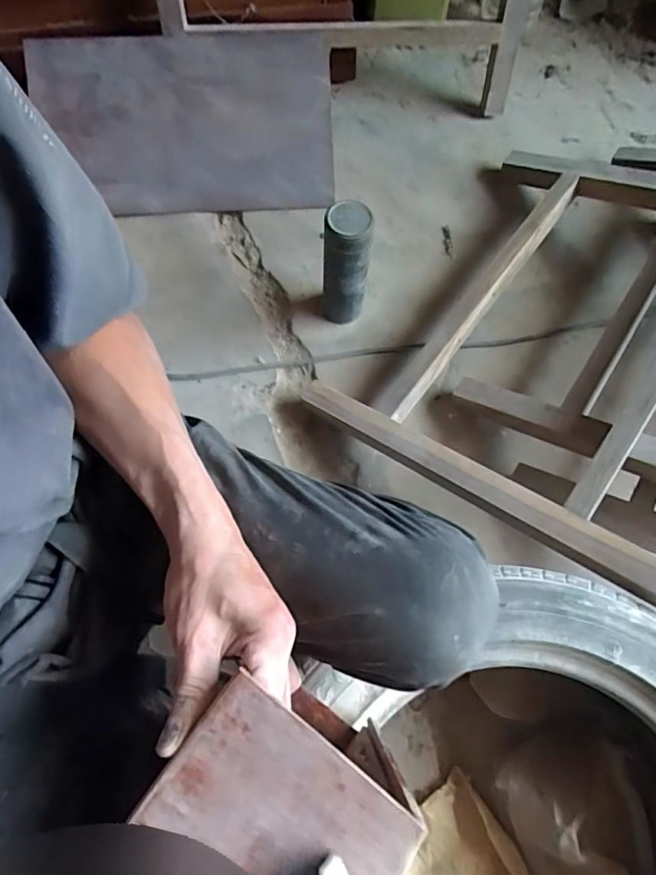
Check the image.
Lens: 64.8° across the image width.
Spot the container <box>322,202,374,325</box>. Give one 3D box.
[{"bbox_3d":[0.028,-0.259,0.803,0.070,0.220,0.068,7,72,2],"label":"container"}]

